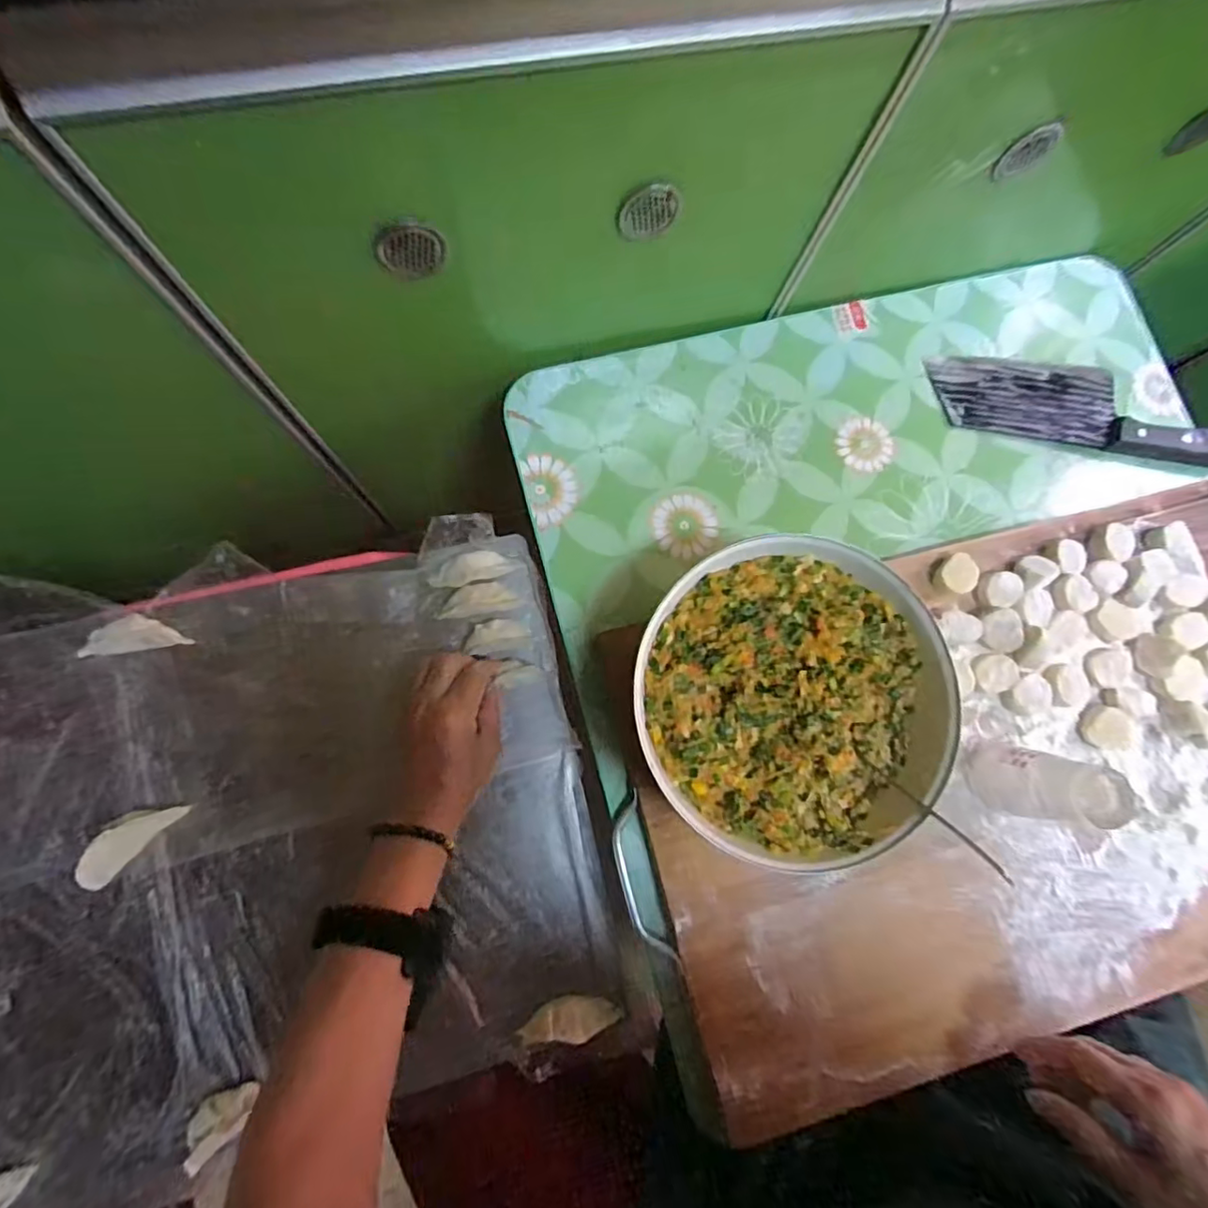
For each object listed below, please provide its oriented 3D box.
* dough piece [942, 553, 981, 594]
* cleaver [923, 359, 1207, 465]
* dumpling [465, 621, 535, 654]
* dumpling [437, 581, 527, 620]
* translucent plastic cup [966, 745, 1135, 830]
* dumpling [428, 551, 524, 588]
[{"bbox_3d":[0.284,-0.024,0.465,0.029,0.010,0.032,29,82,1],"label":"dough piece"},{"bbox_3d":[0.424,-0.178,0.516,0.268,0.029,0.075,10,82,-2],"label":"cleaver"},{"bbox_3d":[-0.085,0.027,0.473,0.049,0.030,0.026,-6,81,-6],"label":"dumpling"},{"bbox_3d":[-0.100,-0.003,0.479,0.064,0.021,0.026,-8,83,-4],"label":"dumpling"},{"bbox_3d":[0.303,0.126,0.404,0.047,0.084,0.045,1,81,-5],"label":"translucent plastic cup"},{"bbox_3d":[-0.106,-0.029,0.473,0.074,0.018,0.024,-9,83,-4],"label":"dumpling"}]

